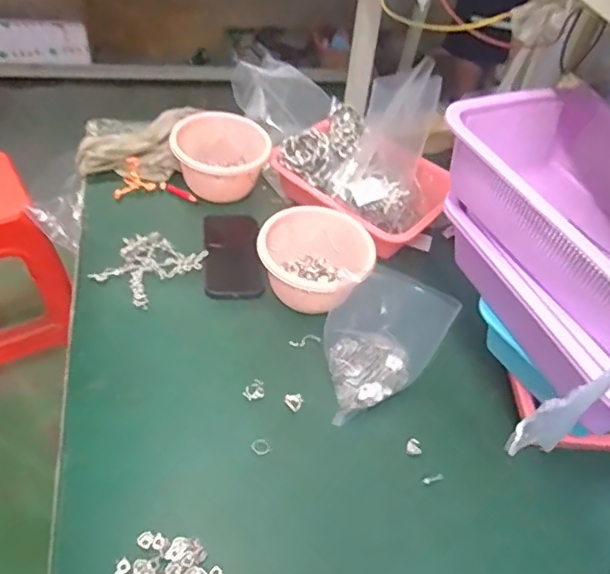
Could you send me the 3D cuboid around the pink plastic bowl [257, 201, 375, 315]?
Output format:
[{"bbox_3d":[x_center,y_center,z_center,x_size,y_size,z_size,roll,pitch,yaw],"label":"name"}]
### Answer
[{"bbox_3d":[0.013,-0.036,0.749,0.150,0.093,0.133,16,47,8],"label":"pink plastic bowl"}]

